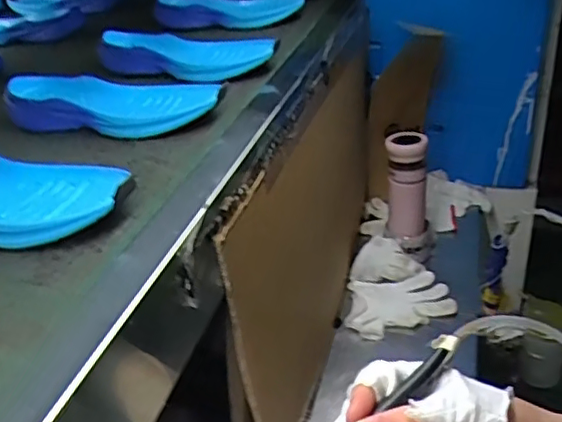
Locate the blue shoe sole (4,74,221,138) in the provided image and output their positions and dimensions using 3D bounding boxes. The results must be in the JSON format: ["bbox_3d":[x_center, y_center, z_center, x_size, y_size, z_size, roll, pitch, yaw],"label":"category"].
[{"bbox_3d":[-0.180,-0.125,0.672,0.252,0.043,0.118,2,32,14],"label":"blue shoe sole"}]

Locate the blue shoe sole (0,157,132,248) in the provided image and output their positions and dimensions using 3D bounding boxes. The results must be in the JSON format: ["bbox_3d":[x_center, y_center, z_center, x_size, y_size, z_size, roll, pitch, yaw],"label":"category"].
[{"bbox_3d":[-0.234,-0.015,0.500,0.251,0.044,0.102,5,33,19],"label":"blue shoe sole"}]

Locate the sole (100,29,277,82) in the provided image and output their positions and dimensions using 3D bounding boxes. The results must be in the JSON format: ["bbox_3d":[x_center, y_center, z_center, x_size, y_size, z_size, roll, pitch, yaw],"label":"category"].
[{"bbox_3d":[-0.131,-0.215,0.810,0.256,0.046,0.088,1,32,13],"label":"sole"}]

